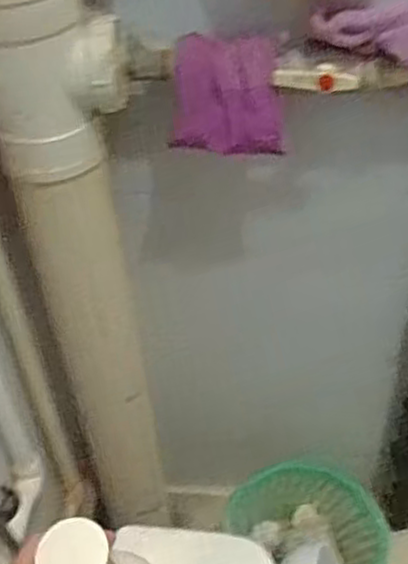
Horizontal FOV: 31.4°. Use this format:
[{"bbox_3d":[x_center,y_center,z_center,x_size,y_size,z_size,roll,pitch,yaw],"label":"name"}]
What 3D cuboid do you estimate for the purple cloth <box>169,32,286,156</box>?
[{"bbox_3d":[0.027,-0.196,0.768,0.115,0.118,0.025,3,16,1],"label":"purple cloth"}]

